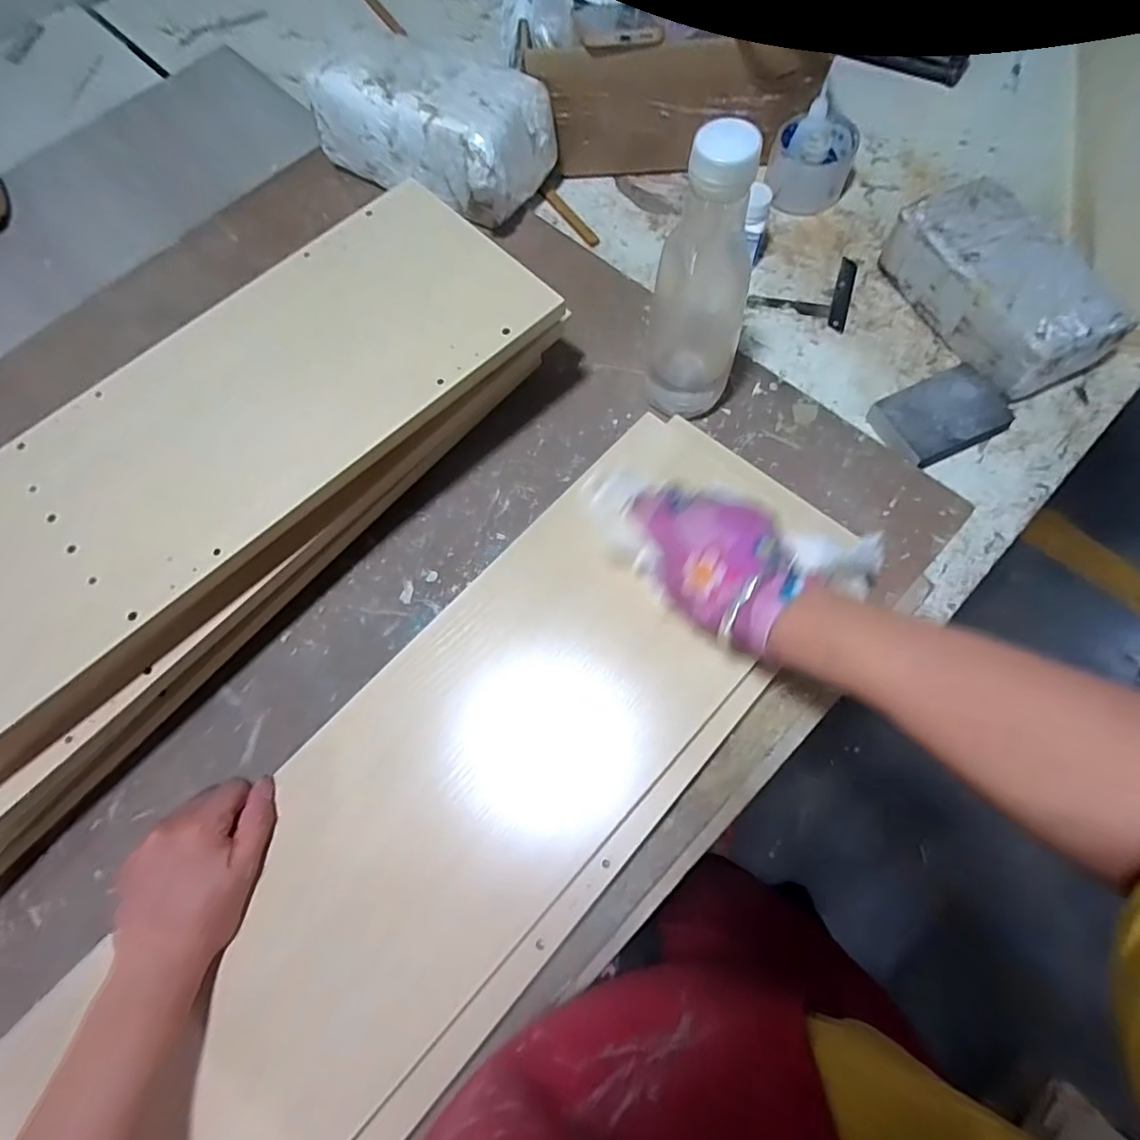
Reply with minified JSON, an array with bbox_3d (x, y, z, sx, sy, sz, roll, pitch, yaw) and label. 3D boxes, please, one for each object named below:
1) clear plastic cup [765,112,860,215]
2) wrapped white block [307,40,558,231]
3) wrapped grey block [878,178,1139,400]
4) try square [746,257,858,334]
[{"bbox_3d":[0.258,-0.436,0.607,0.083,0.056,0.078,-1,70,3],"label":"clear plastic cup"},{"bbox_3d":[-0.144,-0.467,0.605,0.232,0.114,0.125,29,74,12],"label":"wrapped white block"},{"bbox_3d":[0.395,-0.261,0.526,0.102,0.071,0.204,-23,71,-5],"label":"wrapped grey block"},{"bbox_3d":[0.251,-0.304,0.598,0.100,0.004,0.097,21,73,10],"label":"try square"}]

